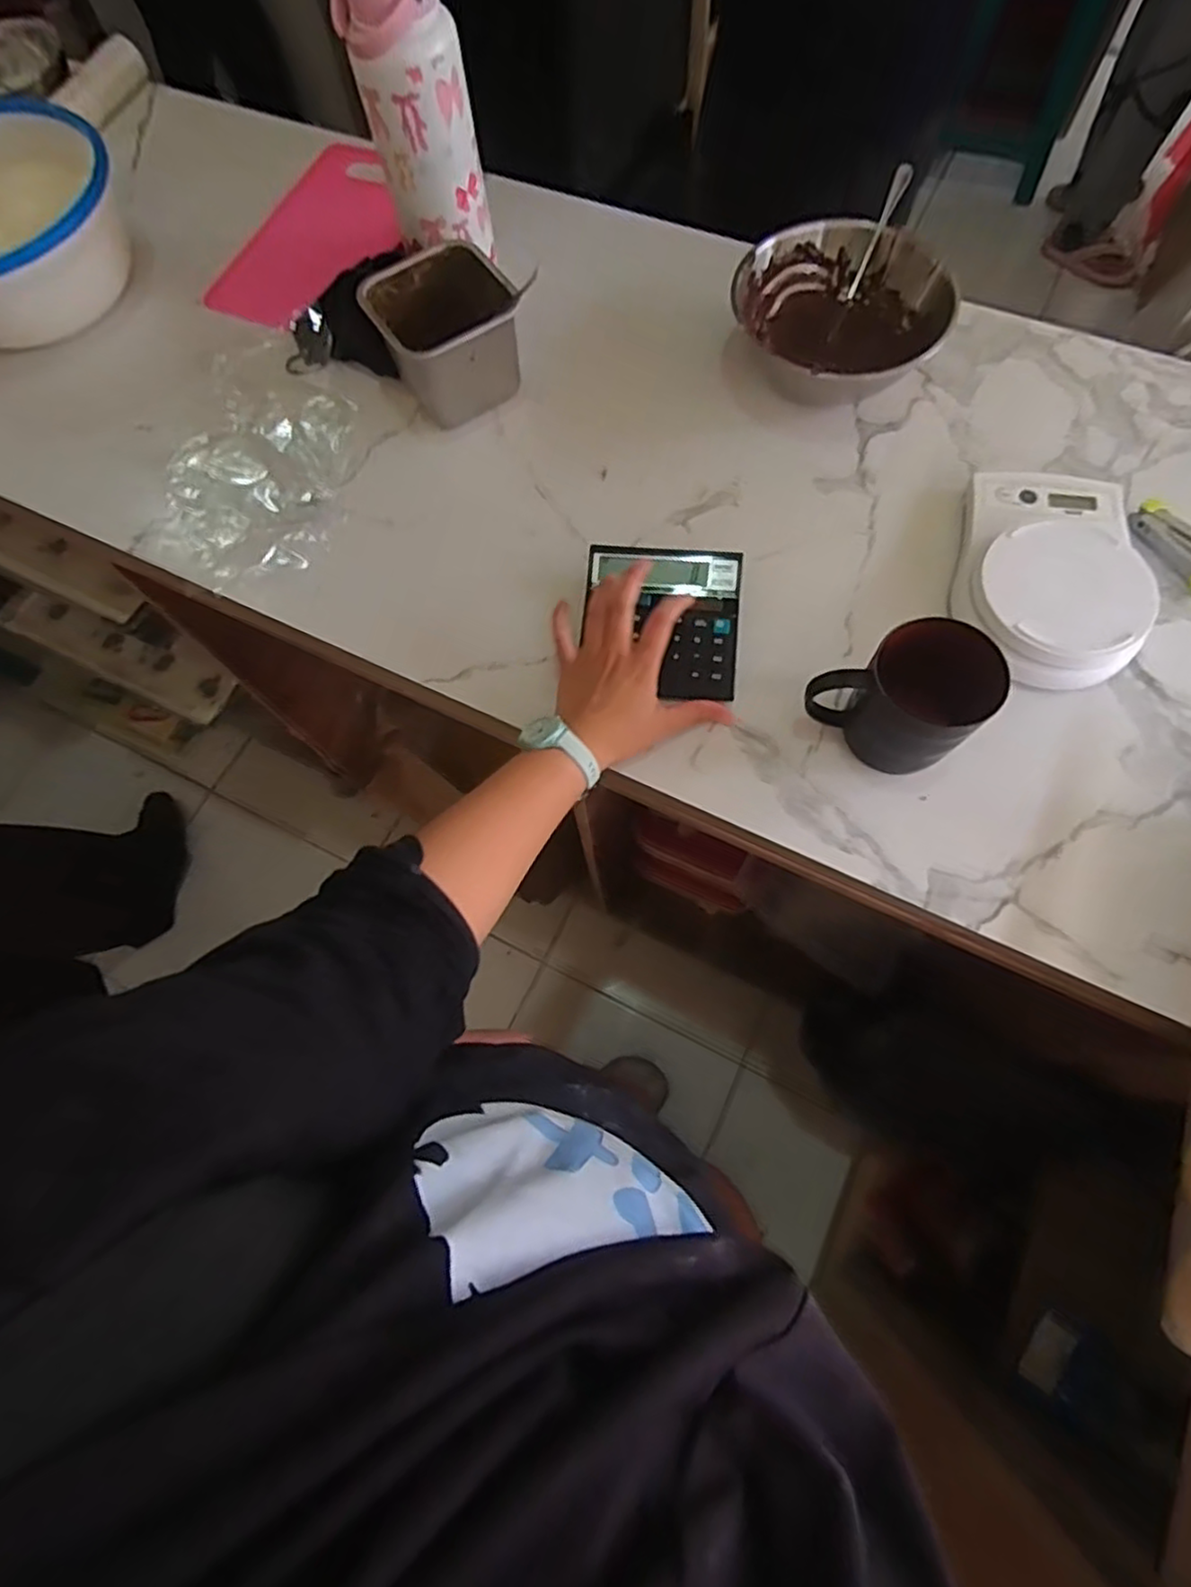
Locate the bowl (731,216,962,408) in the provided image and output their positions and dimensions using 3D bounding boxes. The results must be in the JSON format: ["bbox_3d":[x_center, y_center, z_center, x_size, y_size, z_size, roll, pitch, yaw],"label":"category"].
[{"bbox_3d":[0.220,-0.438,0.628,0.174,0.080,0.149,-8,71,0],"label":"bowl"}]

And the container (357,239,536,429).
[{"bbox_3d":[-0.137,-0.419,0.632,0.119,0.094,0.108,-36,73,-9],"label":"container"}]

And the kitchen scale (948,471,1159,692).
[{"bbox_3d":[0.363,-0.180,0.547,0.130,0.045,0.202,10,72,6],"label":"kitchen scale"}]

